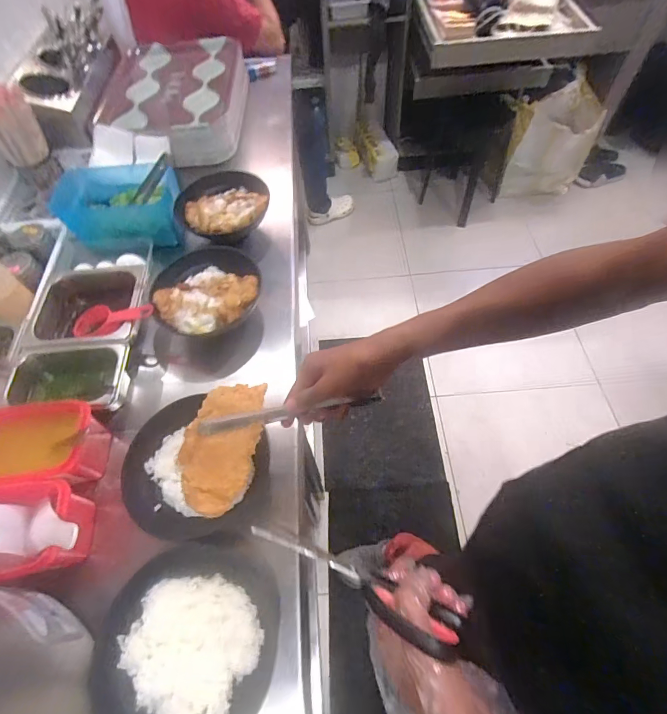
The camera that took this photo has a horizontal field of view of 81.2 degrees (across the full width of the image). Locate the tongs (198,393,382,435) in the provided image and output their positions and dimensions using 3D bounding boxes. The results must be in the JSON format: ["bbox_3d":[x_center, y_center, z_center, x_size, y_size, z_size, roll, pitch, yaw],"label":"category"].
[{"bbox_3d":[-0.051,0.063,0.445,0.208,0.020,0.015,-9,59,-3],"label":"tongs"}]

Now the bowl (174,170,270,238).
[{"bbox_3d":[-0.217,-0.295,0.767,0.180,0.059,0.148,-16,60,-6],"label":"bowl"}]

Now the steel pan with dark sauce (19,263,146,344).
[{"bbox_3d":[-0.409,-0.067,0.672,0.183,0.088,0.159,-8,59,-2],"label":"steel pan with dark sauce"}]

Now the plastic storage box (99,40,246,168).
[{"bbox_3d":[-0.381,-0.650,0.985,0.300,0.096,0.476,-4,59,1],"label":"plastic storage box"}]

